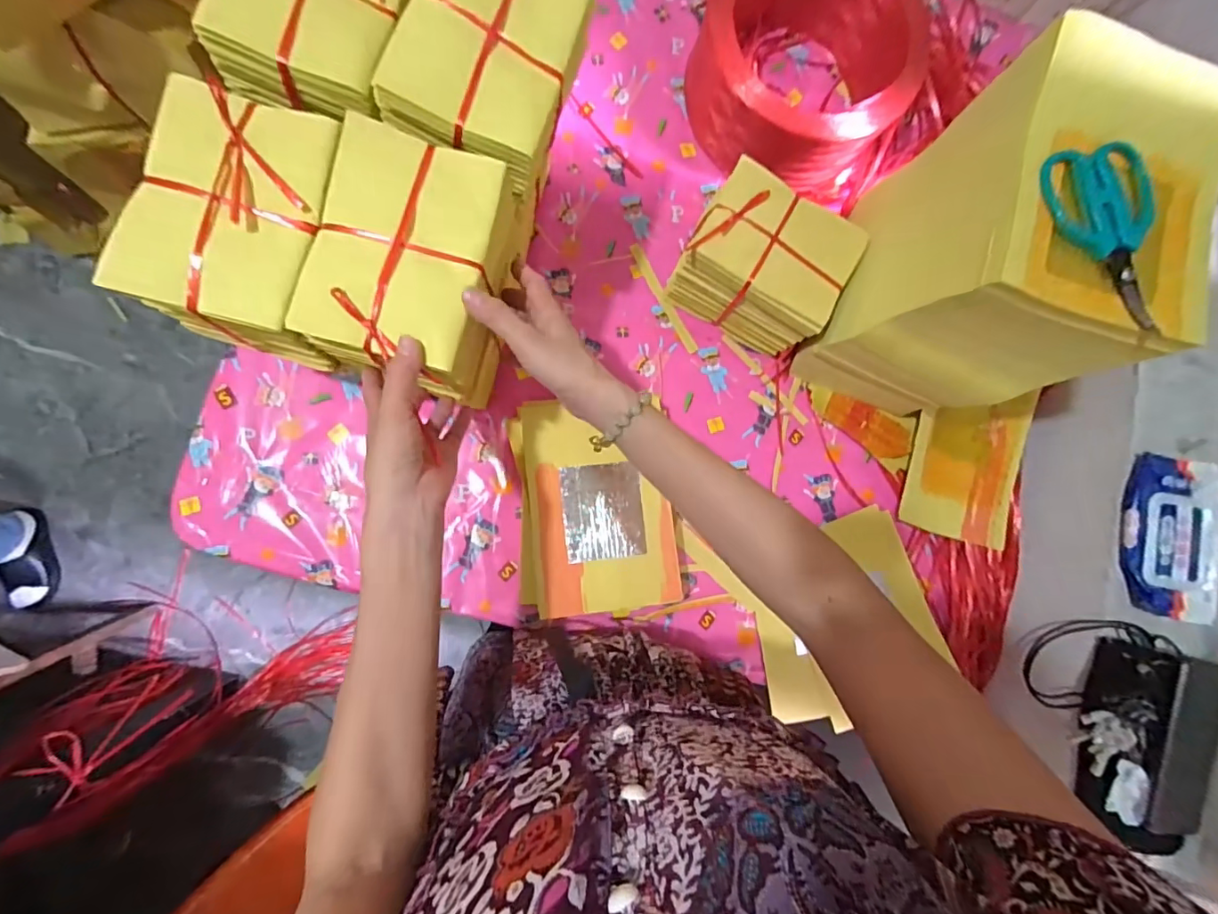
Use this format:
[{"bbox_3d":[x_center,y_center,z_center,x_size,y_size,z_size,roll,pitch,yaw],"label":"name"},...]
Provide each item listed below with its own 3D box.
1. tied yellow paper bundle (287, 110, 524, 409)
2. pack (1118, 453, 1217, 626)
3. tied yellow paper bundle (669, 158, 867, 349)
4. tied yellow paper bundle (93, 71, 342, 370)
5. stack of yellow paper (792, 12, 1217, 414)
[{"bbox_3d":[-0.151,-0.143,0.430,0.131,0.121,0.173,13,84,-5],"label":"tied yellow paper bundle"},{"bbox_3d":[0.599,0.084,0.553,0.097,0.026,0.165,11,84,-5],"label":"pack"},{"bbox_3d":[0.175,-0.221,0.614,0.167,0.147,0.125,28,82,-3],"label":"tied yellow paper bundle"},{"bbox_3d":[-0.276,-0.173,0.408,0.122,0.099,0.165,13,84,-5],"label":"tied yellow paper bundle"},{"bbox_3d":[0.372,-0.198,0.491,0.191,0.204,0.240,19,83,-4],"label":"stack of yellow paper"}]

